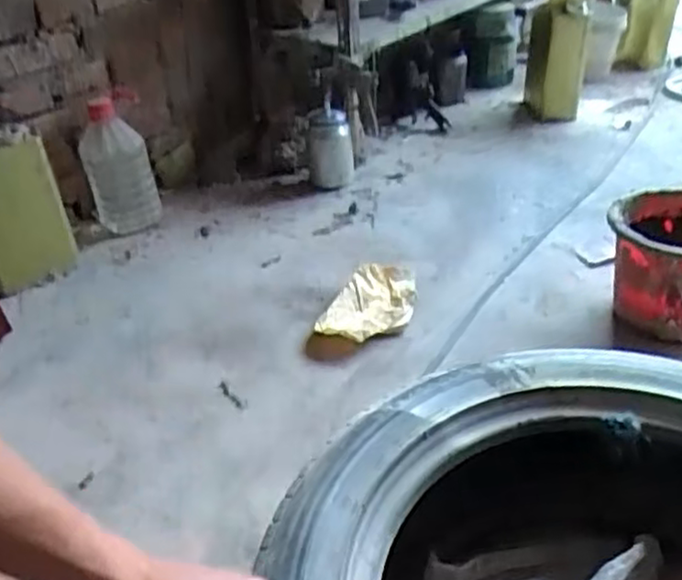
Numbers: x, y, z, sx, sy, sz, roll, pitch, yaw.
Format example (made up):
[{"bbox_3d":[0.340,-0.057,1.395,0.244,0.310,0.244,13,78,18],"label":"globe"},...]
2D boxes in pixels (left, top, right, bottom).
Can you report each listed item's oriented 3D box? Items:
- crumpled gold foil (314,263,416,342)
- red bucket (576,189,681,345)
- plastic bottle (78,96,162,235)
[{"bbox_3d":[0.061,0.021,1.192,0.125,0.036,0.224,16,40,26],"label":"crumpled gold foil"},{"bbox_3d":[0.518,-0.038,1.095,0.200,0.176,0.200,-3,35,2],"label":"red bucket"},{"bbox_3d":[-0.462,-0.254,1.483,0.130,0.244,0.115,-19,38,-19],"label":"plastic bottle"}]

